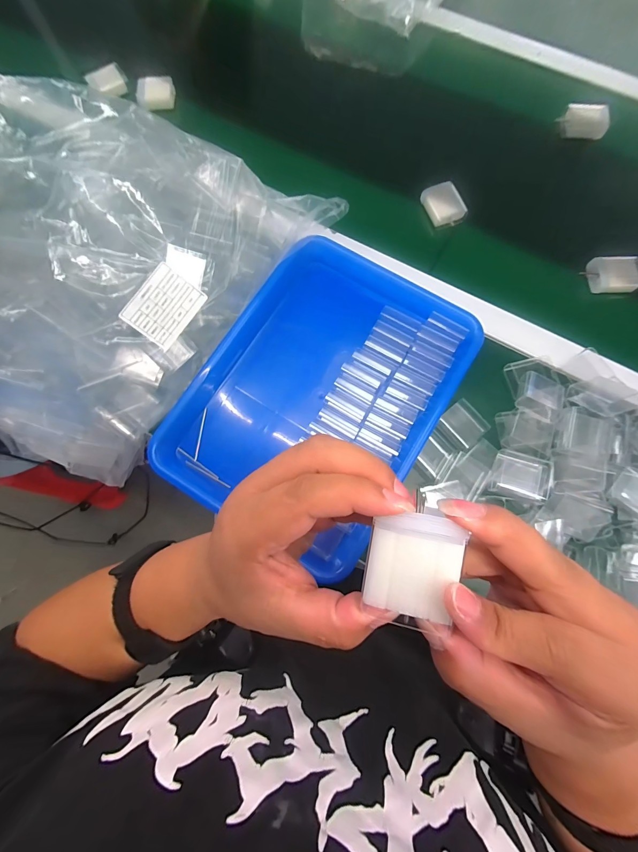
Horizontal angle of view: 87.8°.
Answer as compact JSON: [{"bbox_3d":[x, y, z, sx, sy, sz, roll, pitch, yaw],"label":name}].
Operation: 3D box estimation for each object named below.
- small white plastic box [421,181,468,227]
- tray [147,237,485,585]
[{"bbox_3d":[0.160,-0.286,0.429,0.045,0.016,0.052,-20,77,-3],"label":"small white plastic box"},{"bbox_3d":[0.003,-0.038,0.367,0.244,0.060,0.328,31,80,8],"label":"tray"}]

